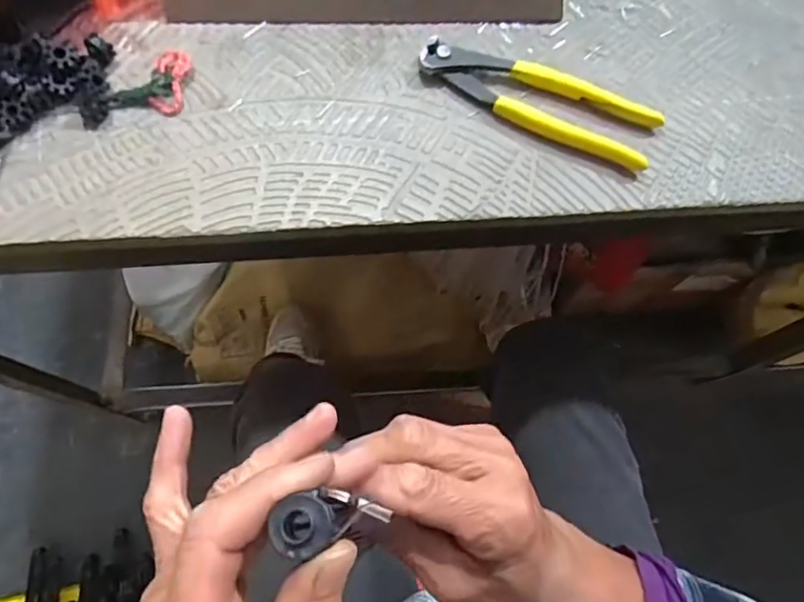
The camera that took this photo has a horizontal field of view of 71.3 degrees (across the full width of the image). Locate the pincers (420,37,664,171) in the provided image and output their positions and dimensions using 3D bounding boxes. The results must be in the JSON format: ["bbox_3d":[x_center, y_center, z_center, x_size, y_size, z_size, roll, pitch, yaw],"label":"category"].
[{"bbox_3d":[0.090,-0.134,0.378,0.161,0.021,0.046,19,71,6],"label":"pincers"}]

